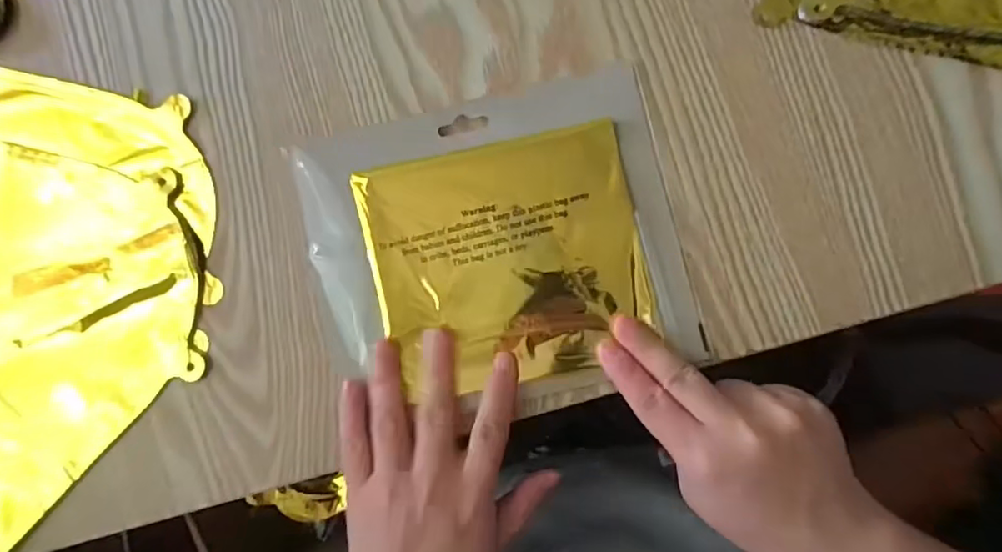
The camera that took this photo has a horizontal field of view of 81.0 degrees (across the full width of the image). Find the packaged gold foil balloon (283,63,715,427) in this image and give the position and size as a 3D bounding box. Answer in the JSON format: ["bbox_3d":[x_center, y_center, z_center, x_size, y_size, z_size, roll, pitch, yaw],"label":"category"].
[{"bbox_3d":[-0.002,-0.014,0.315,0.191,0.011,0.163,-13,85,4],"label":"packaged gold foil balloon"}]

